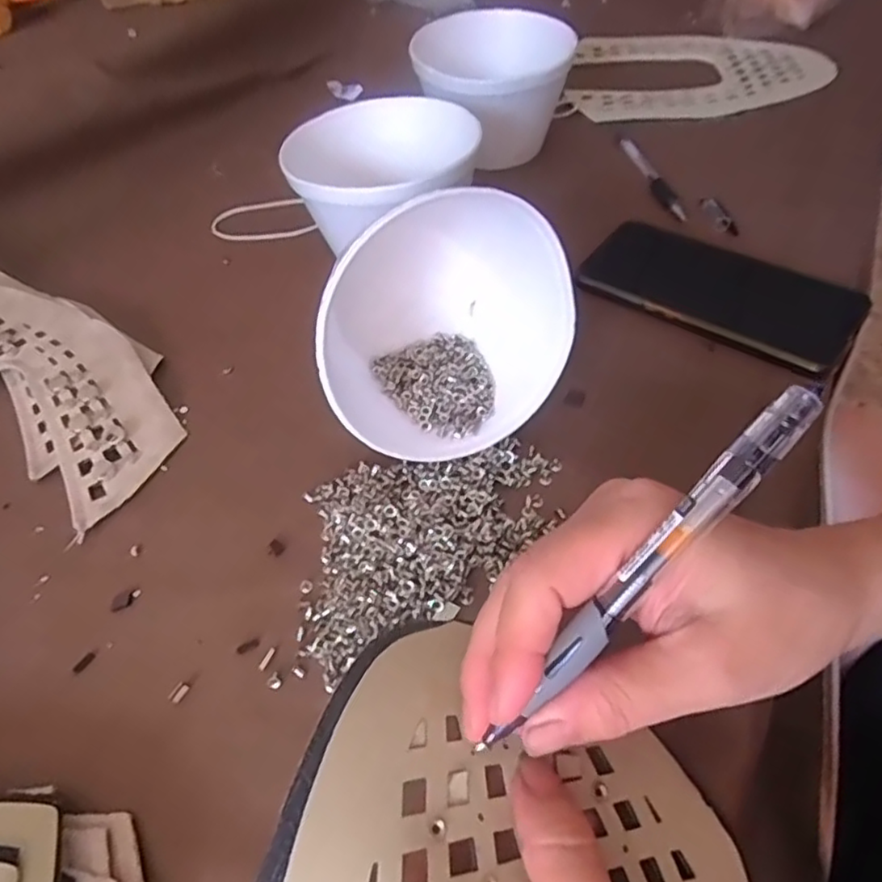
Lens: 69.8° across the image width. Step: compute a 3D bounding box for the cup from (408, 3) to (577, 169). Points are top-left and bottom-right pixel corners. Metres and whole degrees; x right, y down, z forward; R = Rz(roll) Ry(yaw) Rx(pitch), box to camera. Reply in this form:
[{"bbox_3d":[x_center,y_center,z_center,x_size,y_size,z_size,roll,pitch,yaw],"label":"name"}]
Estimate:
[{"bbox_3d":[0.040,-0.290,0.526,0.120,0.082,0.129,-3,50,4],"label":"cup"}]

